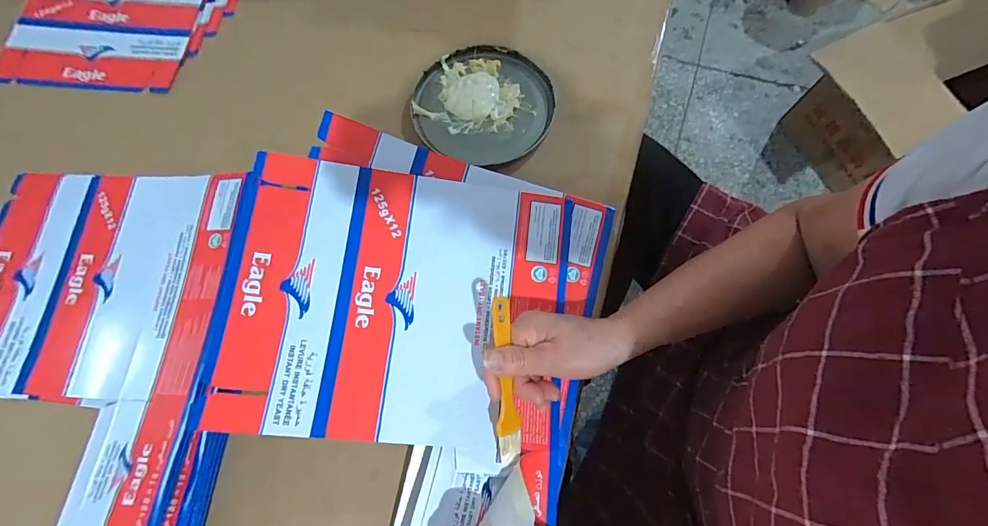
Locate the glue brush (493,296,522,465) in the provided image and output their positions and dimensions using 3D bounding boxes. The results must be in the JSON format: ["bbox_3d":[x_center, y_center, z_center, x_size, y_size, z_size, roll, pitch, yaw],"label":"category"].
[{"bbox_3d":[0.011,0.095,0.330,0.018,0.006,0.139,-3,100,-1],"label":"glue brush"}]

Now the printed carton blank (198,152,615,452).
[{"bbox_3d":[-0.061,0.035,0.373,0.318,0.012,0.231,7,76,-8],"label":"printed carton blank"}]

